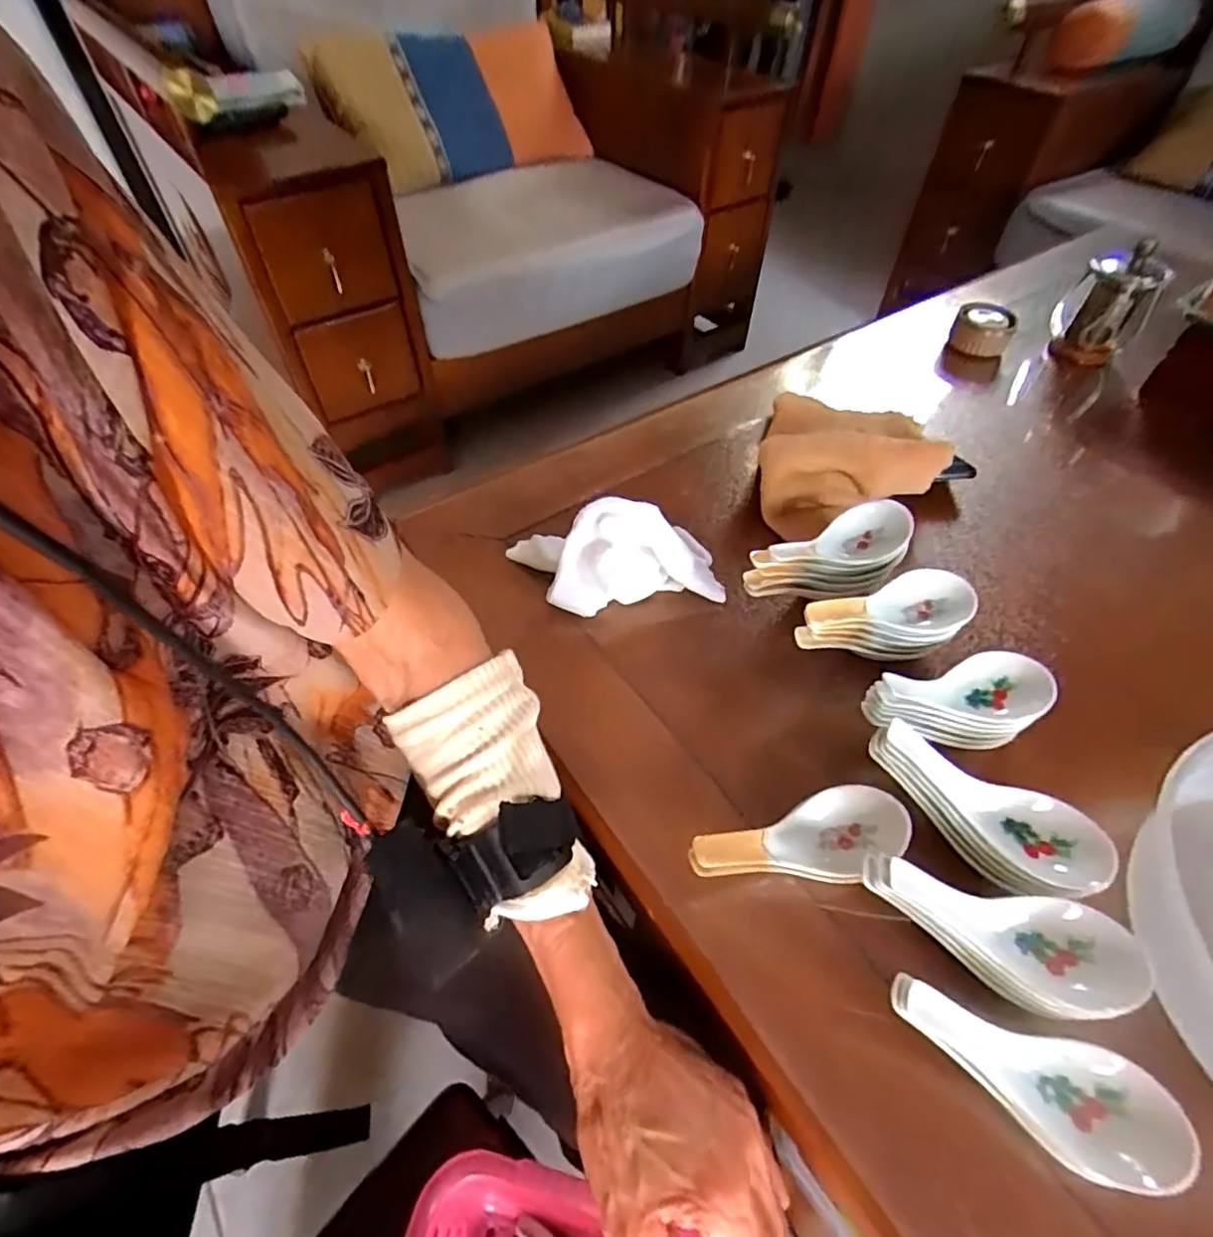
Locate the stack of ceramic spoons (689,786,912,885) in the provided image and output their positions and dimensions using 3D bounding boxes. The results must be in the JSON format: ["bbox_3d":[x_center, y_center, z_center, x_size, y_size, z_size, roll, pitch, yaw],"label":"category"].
[{"bbox_3d":[0.100,0.117,0.317,0.125,0.032,0.044,-1,50,-24],"label":"stack of ceramic spoons"}]

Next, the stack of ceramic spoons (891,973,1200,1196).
[{"bbox_3d":[0.180,0.197,0.260,0.128,0.032,0.044,27,54,2],"label":"stack of ceramic spoons"}]

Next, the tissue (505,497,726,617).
[{"bbox_3d":[0.006,-0.049,0.450,0.157,0.064,0.081,-5,54,-3],"label":"tissue"}]

